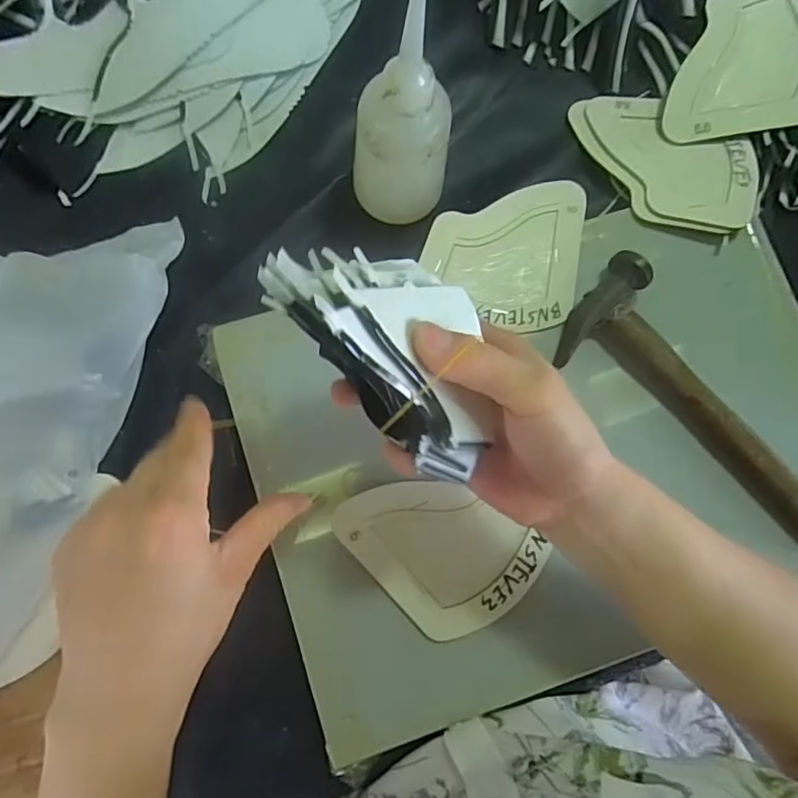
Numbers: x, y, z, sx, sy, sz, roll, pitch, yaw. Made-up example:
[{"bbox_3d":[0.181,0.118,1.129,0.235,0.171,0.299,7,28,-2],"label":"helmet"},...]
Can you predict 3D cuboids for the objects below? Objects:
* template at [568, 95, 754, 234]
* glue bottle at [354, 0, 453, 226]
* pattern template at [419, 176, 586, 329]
[{"bbox_3d":[0.196,-0.177,0.417,0.137,0.007,0.102,14,73,6],"label":"template"},{"bbox_3d":[0.004,-0.160,0.338,0.060,0.155,0.063,15,83,-3],"label":"glue bottle"},{"bbox_3d":[0.075,-0.108,0.396,0.106,0.004,0.112,11,80,-2],"label":"pattern template"}]

